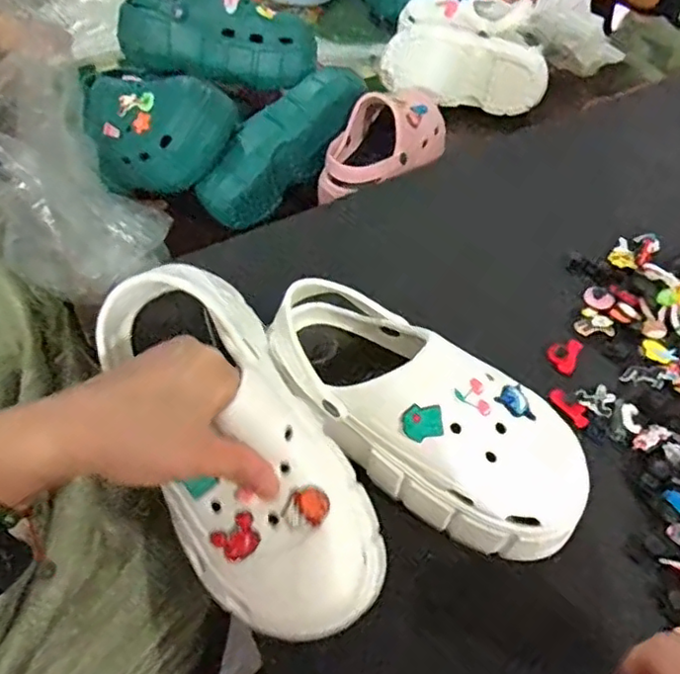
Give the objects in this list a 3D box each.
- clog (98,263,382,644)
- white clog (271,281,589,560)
[{"bbox_3d":[-0.060,0.058,0.377,0.107,0.080,0.242,-26,71,-18],"label":"clog"},{"bbox_3d":[0.057,0.048,0.432,0.235,0.084,0.093,37,59,13],"label":"white clog"}]

